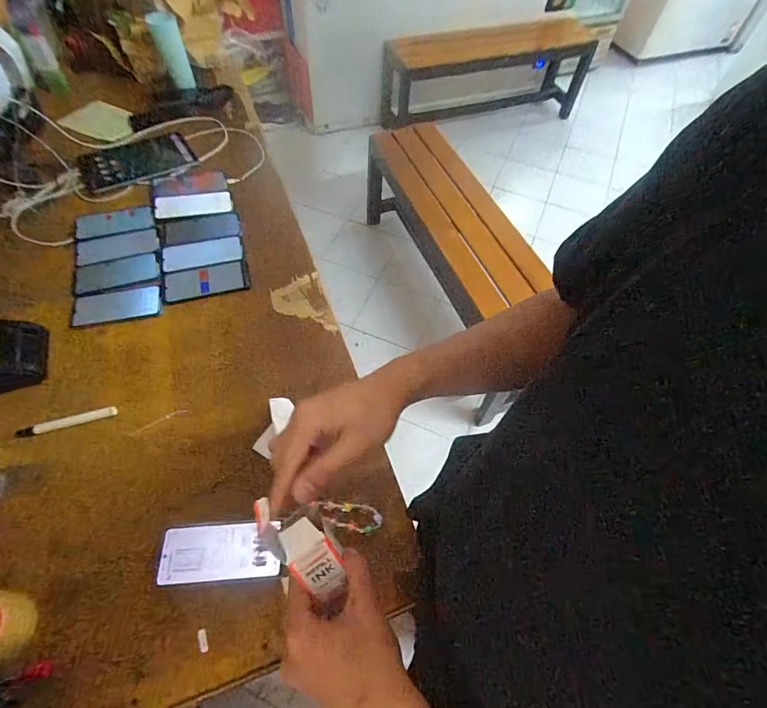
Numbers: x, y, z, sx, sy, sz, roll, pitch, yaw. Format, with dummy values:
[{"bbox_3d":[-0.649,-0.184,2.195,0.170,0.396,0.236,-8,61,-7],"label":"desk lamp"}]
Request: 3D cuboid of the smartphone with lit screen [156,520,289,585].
[{"bbox_3d":[-0.220,0.272,0.580,0.163,0.007,0.072,-1,58,-6],"label":"smartphone with lit screen"}]

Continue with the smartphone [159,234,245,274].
[{"bbox_3d":[-0.381,-0.214,0.883,0.163,0.004,0.082,-11,60,-9],"label":"smartphone"}]

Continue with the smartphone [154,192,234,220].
[{"bbox_3d":[-0.435,-0.343,0.958,0.172,0.007,0.081,-13,60,-10],"label":"smartphone"}]

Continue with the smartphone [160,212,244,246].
[{"bbox_3d":[-0.402,-0.277,0.923,0.167,0.011,0.082,-12,60,-9],"label":"smartphone"}]

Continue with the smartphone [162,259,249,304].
[{"bbox_3d":[-0.358,-0.146,0.846,0.162,0.010,0.086,-14,60,-10],"label":"smartphone"}]

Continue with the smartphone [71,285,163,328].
[{"bbox_3d":[-0.510,-0.095,0.808,0.158,0.007,0.079,-10,60,-8],"label":"smartphone"}]

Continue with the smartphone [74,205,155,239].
[{"bbox_3d":[-0.594,-0.293,0.930,0.166,0.010,0.079,-9,60,-8],"label":"smartphone"}]

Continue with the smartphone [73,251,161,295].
[{"bbox_3d":[-0.538,-0.165,0.854,0.161,0.013,0.086,-12,60,-9],"label":"smartphone"}]

